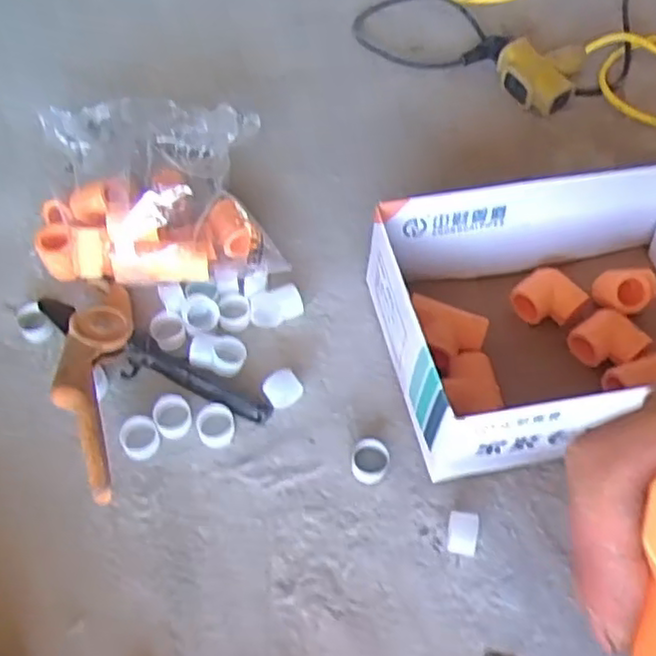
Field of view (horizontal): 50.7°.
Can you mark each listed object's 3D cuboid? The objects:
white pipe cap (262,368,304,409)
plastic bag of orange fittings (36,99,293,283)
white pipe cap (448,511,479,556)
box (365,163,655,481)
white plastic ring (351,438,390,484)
[{"bbox_3d":[-0.034,0.047,0.544,0.031,0.024,0.022,-26,63,-18],"label":"white pipe cap"},{"bbox_3d":[-0.147,-0.118,0.592,0.214,0.105,0.165,1,57,-2],"label":"plastic bag of orange fittings"},{"bbox_3d":[0.095,0.147,0.492,0.020,0.022,0.026,9,58,3],"label":"white pipe cap"},{"bbox_3d":[0.192,-0.010,0.546,0.286,0.105,0.195,-10,59,-9],"label":"box"},{"bbox_3d":[0.032,0.100,0.519,0.028,0.014,0.032,14,59,6],"label":"white plastic ring"}]

